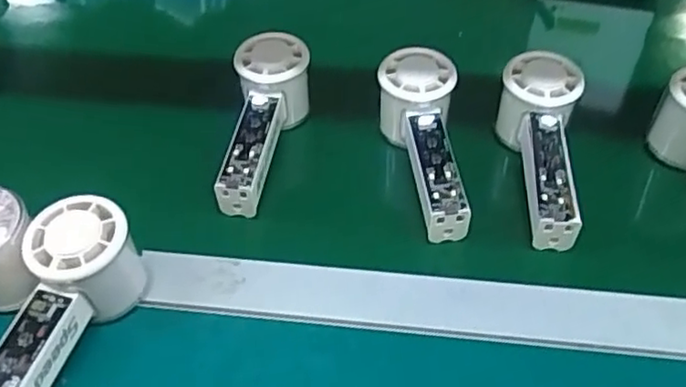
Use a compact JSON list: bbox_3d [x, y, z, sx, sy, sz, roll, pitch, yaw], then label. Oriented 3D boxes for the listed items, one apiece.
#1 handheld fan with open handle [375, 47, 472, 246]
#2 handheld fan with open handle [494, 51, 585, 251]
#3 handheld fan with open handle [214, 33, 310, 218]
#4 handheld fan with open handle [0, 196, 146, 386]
[{"bbox_3d":[0.056,-0.040,0.476,0.052,0.052,0.148,-1,46,-1],"label":"handheld fan with open handle"},{"bbox_3d":[0.139,-0.034,0.467,0.052,0.059,0.138,6,46,6],"label":"handheld fan with open handle"},{"bbox_3d":[-0.060,-0.051,0.503,0.052,0.054,0.151,6,59,6],"label":"handheld fan with open handle"},{"bbox_3d":[-0.160,0.081,0.371,0.059,0.063,0.147,13,60,13],"label":"handheld fan with open handle"}]

